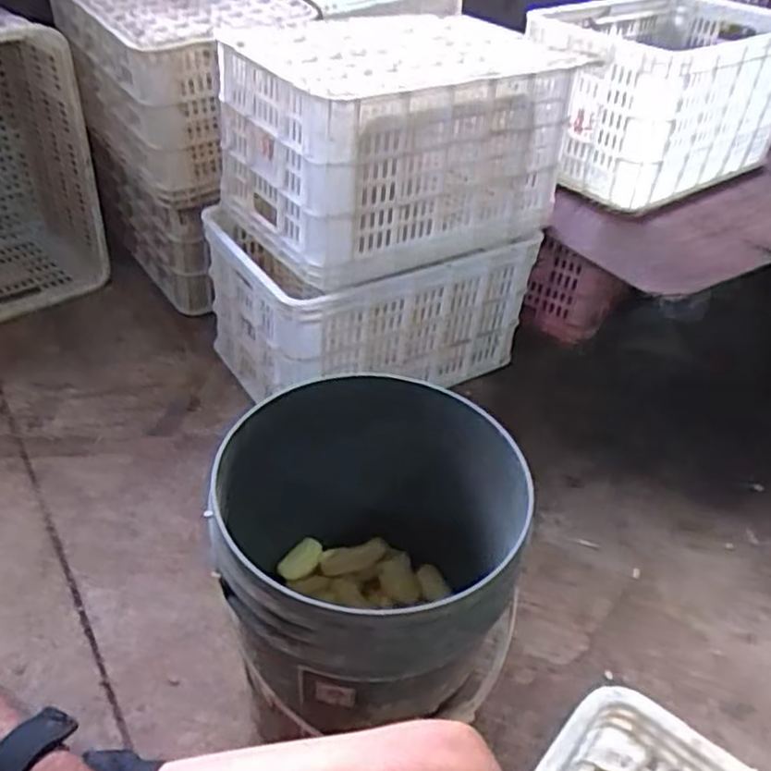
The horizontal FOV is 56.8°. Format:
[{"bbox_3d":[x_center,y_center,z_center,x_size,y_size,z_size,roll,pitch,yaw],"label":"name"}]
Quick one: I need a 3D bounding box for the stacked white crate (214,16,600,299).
[{"bbox_3d":[0.023,-0.418,1.201,0.509,0.289,0.351,-22,48,-30],"label":"stacked white crate"}]

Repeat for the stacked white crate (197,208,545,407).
[{"bbox_3d":[-0.028,-0.175,1.352,0.520,0.273,0.327,-19,46,-27],"label":"stacked white crate"}]

